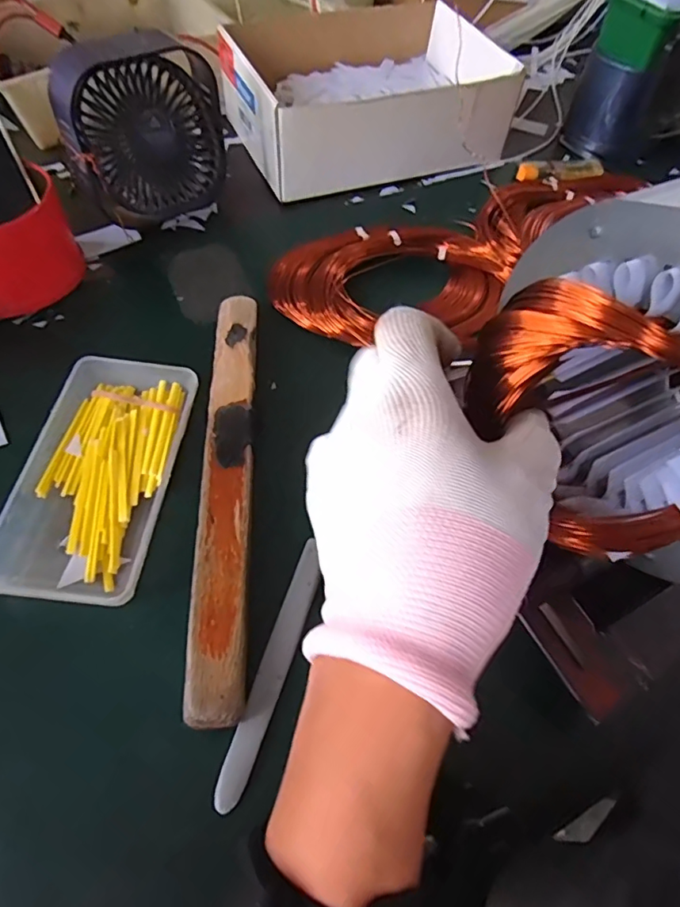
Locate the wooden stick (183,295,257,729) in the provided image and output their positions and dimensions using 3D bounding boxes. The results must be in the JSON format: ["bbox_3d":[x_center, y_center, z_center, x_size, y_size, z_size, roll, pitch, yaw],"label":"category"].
[{"bbox_3d":[-0.065,0.005,0.306,0.028,0.011,0.271,-1,59,-5],"label":"wooden stick"}]

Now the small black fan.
[{"bbox_3d":[-0.155,-0.249,0.410,0.123,0.120,0.061,-34,67,-22],"label":"small black fan"}]

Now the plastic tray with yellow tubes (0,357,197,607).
[{"bbox_3d":[-0.141,0.008,0.307,0.083,0.021,0.155,6,58,-1],"label":"plastic tray with yellow tubes"}]

